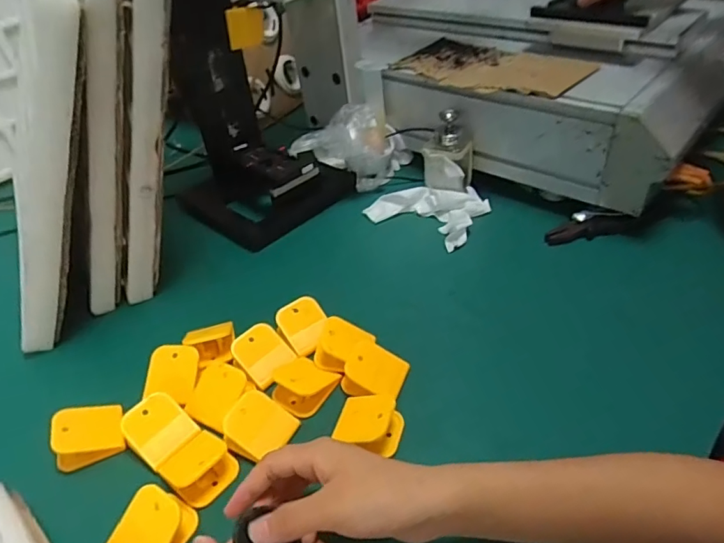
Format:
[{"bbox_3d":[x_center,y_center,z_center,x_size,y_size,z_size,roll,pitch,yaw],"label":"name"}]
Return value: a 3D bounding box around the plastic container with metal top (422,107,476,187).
[{"bbox_3d":[0.117,-0.159,0.677,0.065,0.105,0.058,7,42,15],"label":"plastic container with metal top"}]

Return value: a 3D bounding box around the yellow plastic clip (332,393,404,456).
[{"bbox_3d":[0.007,0.128,0.428,0.054,0.025,0.045,9,43,17],"label":"yellow plastic clip"}]

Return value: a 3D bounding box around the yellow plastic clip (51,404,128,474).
[{"bbox_3d":[-0.239,0.140,0.440,0.057,0.032,0.048,-14,41,-9],"label":"yellow plastic clip"}]

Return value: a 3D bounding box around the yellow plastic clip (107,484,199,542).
[{"bbox_3d":[-0.156,0.191,0.369,0.050,0.026,0.055,20,47,27],"label":"yellow plastic clip"}]

